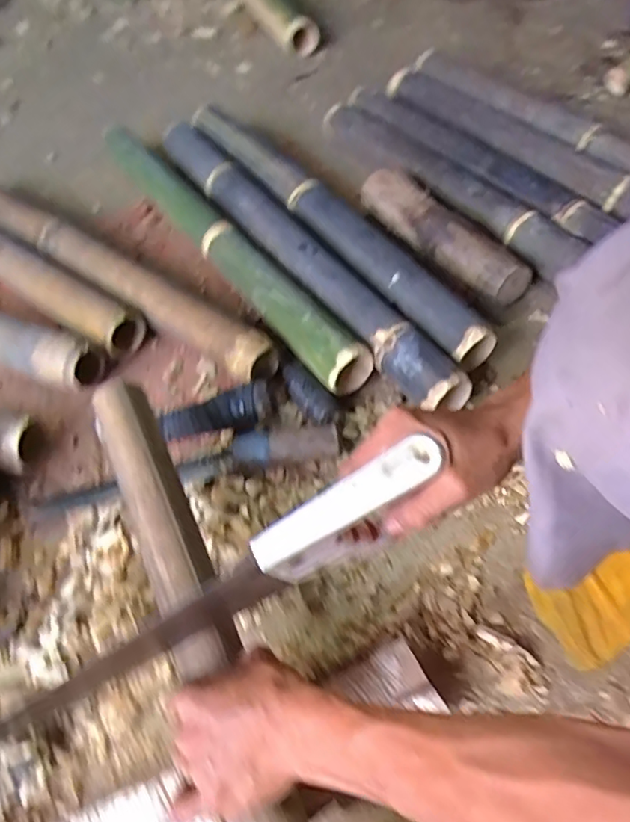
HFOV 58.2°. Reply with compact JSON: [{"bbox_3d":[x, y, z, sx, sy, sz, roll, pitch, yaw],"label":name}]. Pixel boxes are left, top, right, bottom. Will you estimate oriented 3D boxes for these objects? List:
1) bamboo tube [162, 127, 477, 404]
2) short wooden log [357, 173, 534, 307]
[{"bbox_3d":[-0.045,-0.222,0.717,0.058,0.051,0.631,-31,57,-17],"label":"bamboo tube"},{"bbox_3d":[0.158,-0.233,0.727,0.057,0.060,0.258,-35,59,-19],"label":"short wooden log"}]

